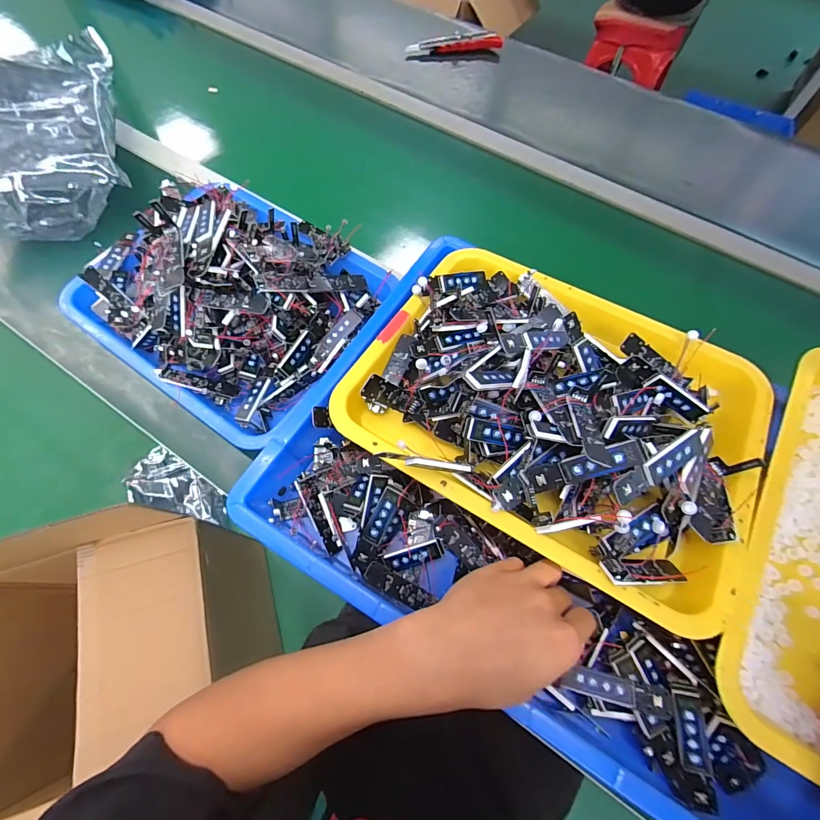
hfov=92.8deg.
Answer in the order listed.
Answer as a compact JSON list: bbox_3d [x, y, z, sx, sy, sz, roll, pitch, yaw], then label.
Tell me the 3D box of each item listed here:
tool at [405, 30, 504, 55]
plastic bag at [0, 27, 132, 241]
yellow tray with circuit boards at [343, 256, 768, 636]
[{"bbox_3d":[0.086,-0.702,0.747,0.182,0.024,0.033,-7,66,-6],"label":"tool"},{"bbox_3d":[-0.522,-0.390,0.553,0.214,0.104,0.342,-15,67,-9],"label":"plastic bag"},{"bbox_3d":[0.124,-0.020,0.329,0.327,0.081,0.256,30,68,11],"label":"yellow tray with circuit boards"}]

